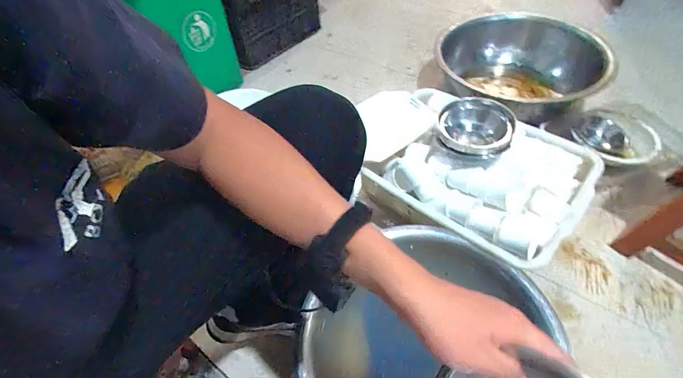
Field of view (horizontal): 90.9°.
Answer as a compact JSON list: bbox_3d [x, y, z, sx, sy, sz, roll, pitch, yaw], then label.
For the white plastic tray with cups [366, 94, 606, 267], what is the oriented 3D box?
[{"bbox_3d":[0.331,-0.074,0.794,0.453,0.103,0.396,33,62,28],"label":"white plastic tray with cups"}]

